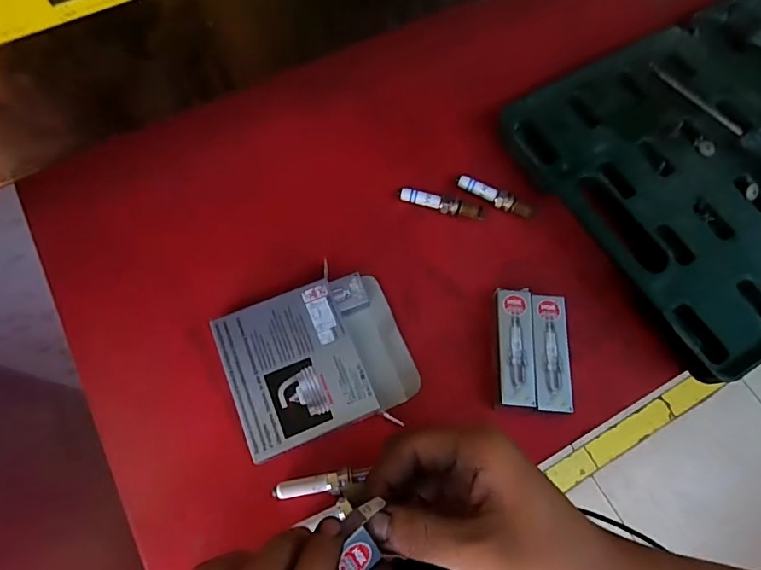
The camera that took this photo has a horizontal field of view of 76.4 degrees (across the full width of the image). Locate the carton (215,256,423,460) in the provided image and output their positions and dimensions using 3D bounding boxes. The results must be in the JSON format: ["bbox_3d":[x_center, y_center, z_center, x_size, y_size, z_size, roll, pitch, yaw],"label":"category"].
[{"bbox_3d":[-0.043,0.052,0.344,0.122,0.024,0.103,-21,70,-9],"label":"carton"}]

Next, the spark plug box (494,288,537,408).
[{"bbox_3d":[0.096,0.045,0.352,0.027,0.019,0.086,5,68,0],"label":"spark plug box"}]

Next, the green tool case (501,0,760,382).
[{"bbox_3d":[0.336,-0.132,0.411,0.413,0.032,0.266,-29,73,-10],"label":"green tool case"}]

